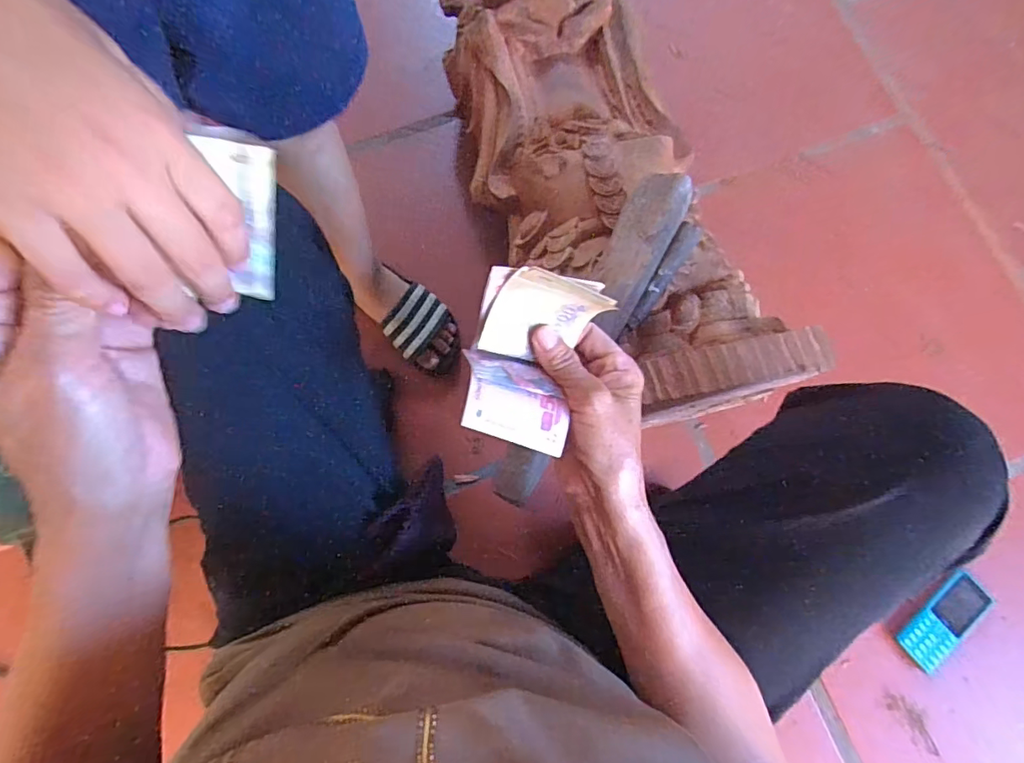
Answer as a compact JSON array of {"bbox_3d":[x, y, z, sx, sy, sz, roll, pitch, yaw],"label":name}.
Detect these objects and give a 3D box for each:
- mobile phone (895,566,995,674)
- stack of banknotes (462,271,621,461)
[{"bbox_3d":[0.516,0.285,0.599,0.058,0.015,0.119,37,93,6],"label":"mobile phone"},{"bbox_3d":[0.009,-0.015,0.300,0.072,0.053,0.102,23,79,4],"label":"stack of banknotes"}]

